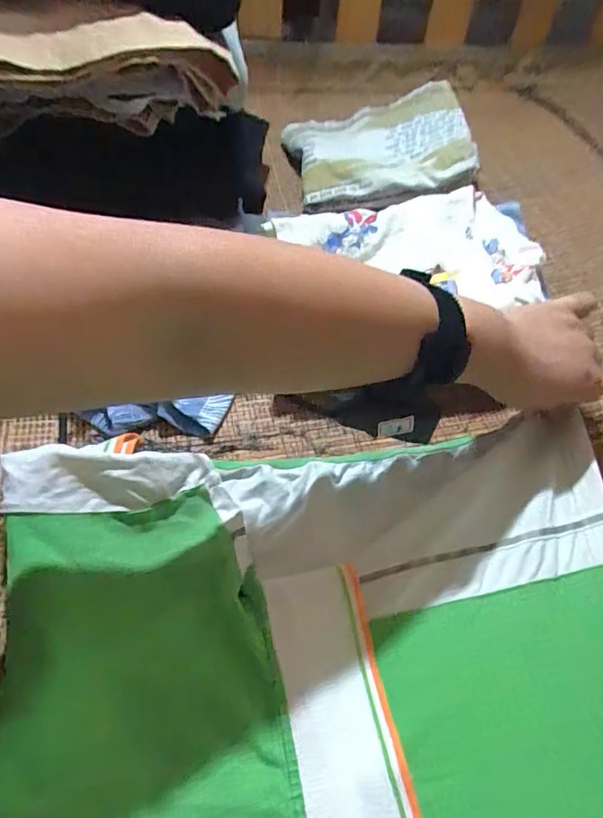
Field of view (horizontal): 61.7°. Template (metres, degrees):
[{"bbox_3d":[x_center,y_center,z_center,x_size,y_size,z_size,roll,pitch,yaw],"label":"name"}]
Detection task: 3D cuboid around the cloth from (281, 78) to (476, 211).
[{"bbox_3d":[0.091,-0.308,0.588,0.200,0.054,0.168,-4,55,-5],"label":"cloth"}]

